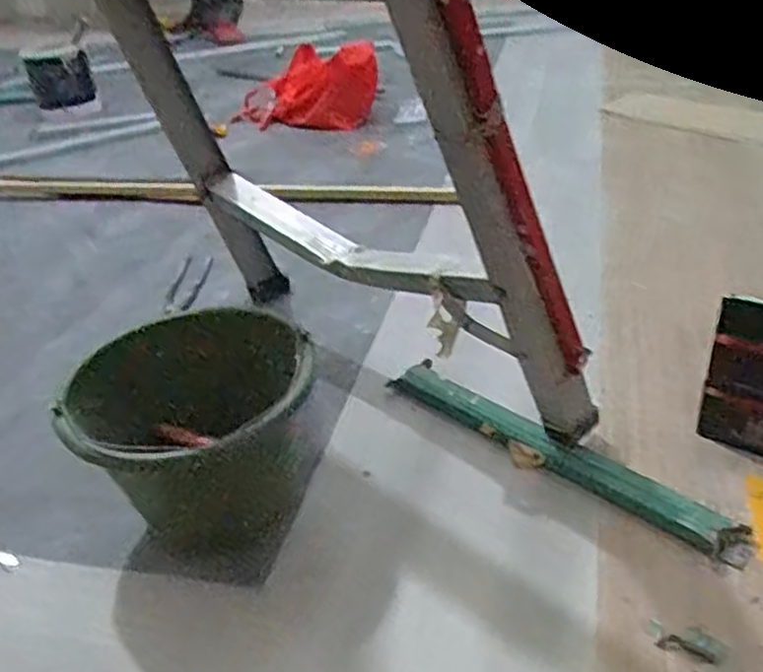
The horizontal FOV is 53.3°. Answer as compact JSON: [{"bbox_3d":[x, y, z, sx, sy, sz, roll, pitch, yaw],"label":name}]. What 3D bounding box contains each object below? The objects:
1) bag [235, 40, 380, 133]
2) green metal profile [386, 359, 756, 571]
[{"bbox_3d":[-0.198,-0.609,1.883,0.381,0.196,0.129,13,38,27],"label":"bag"},{"bbox_3d":[0.182,0.125,0.821,0.064,0.014,0.427,-32,41,-33],"label":"green metal profile"}]

